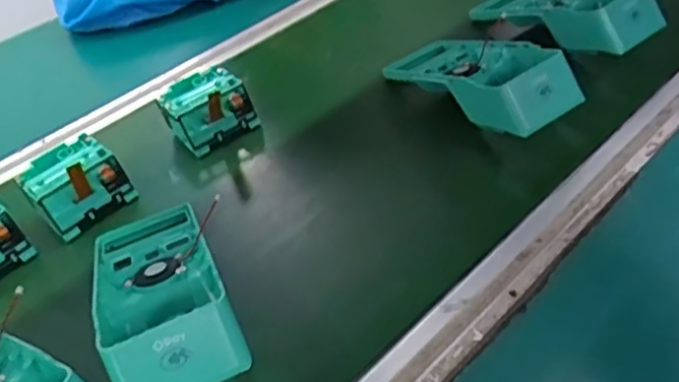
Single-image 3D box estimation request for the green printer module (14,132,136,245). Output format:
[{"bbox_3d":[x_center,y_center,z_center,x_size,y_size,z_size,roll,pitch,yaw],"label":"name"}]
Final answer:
[{"bbox_3d":[-0.233,-0.005,0.547,0.075,0.053,0.078,26,54,37],"label":"green printer module"}]

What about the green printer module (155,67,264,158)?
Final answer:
[{"bbox_3d":[-0.132,-0.083,0.610,0.077,0.049,0.079,-32,44,-20],"label":"green printer module"}]

